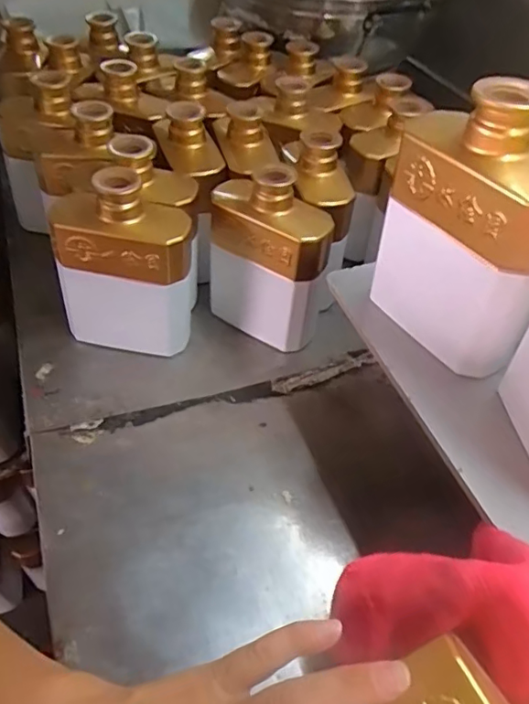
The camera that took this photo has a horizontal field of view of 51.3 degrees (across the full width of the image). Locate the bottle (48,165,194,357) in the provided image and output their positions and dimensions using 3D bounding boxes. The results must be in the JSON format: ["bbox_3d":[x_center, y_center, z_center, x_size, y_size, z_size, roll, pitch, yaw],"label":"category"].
[{"bbox_3d":[-0.121,-0.074,0.489,0.117,0.160,0.057,4,47,-1],"label":"bottle"}]

